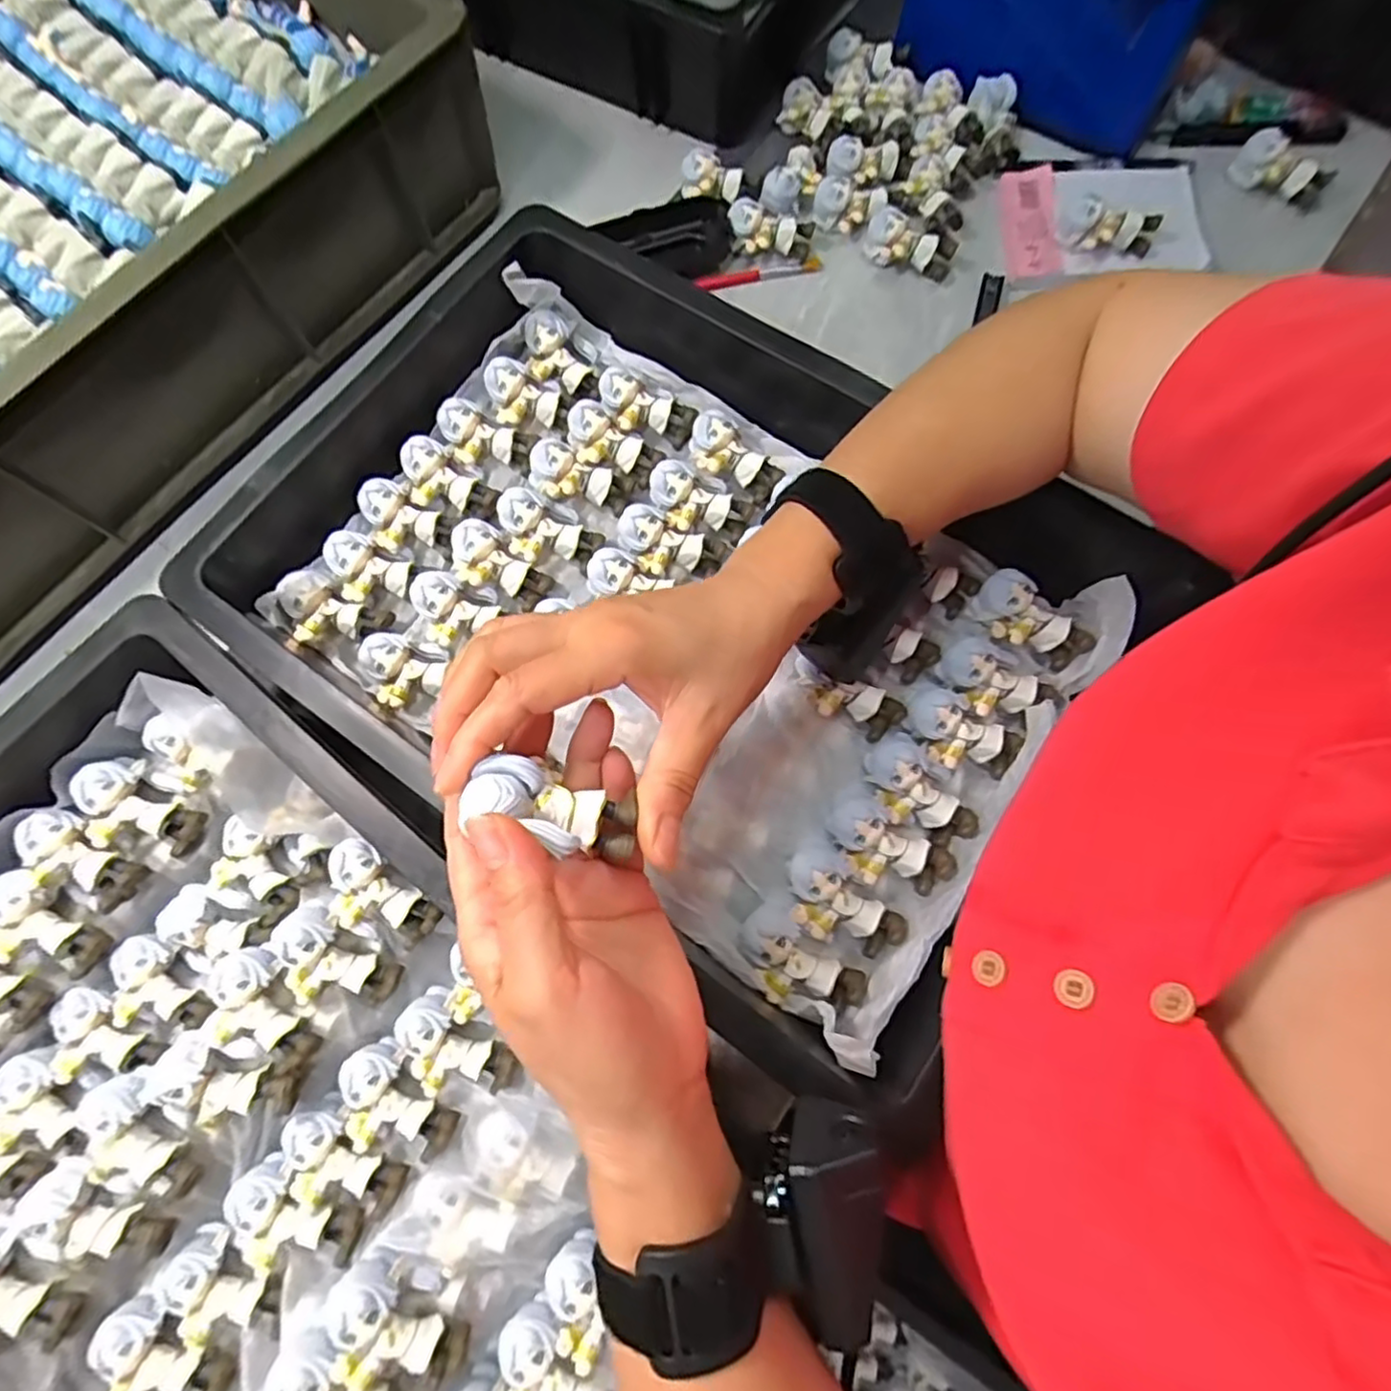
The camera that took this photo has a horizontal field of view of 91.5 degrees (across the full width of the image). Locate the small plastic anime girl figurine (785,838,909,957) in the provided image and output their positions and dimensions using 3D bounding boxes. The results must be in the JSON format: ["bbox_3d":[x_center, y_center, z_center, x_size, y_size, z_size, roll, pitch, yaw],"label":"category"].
[{"bbox_3d":[0.069,0.102,0.332,0.039,0.025,0.062,-40,77,-9],"label":"small plastic anime girl figurine"}]

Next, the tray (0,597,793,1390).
[{"bbox_3d":[-0.202,0.199,0.308,0.433,0.086,0.328,33,78,10],"label":"tray"}]

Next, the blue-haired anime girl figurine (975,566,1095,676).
[{"bbox_3d":[0.188,-0.043,0.378,0.066,0.025,0.038,34,78,-4],"label":"blue-haired anime girl figurine"}]

